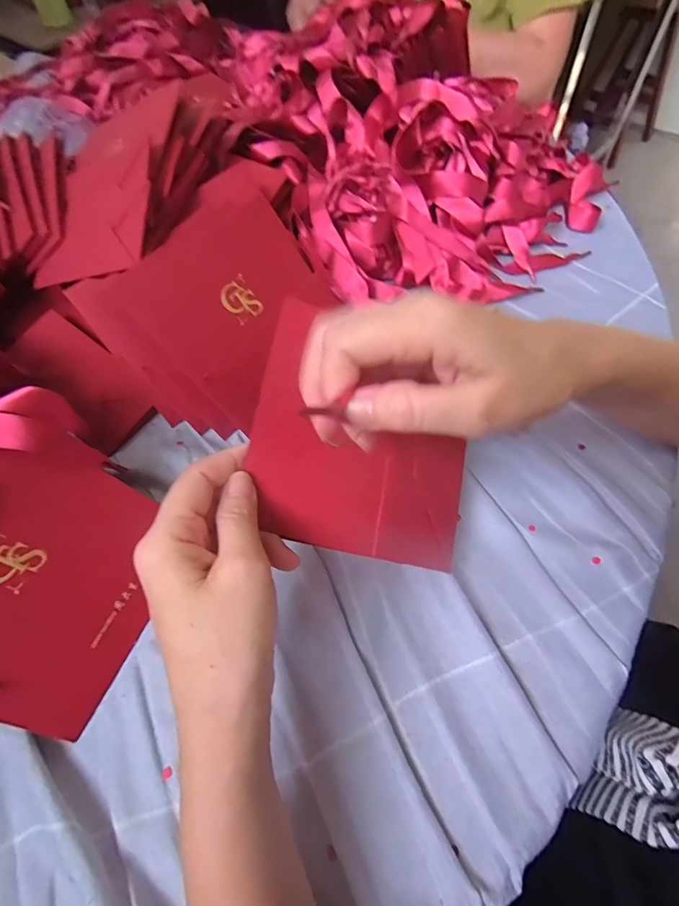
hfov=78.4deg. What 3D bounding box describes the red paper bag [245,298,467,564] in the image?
[{"bbox_3d":[0.021,-0.008,0.248,0.139,0.024,0.132,16,74,-16],"label":"red paper bag"}]

